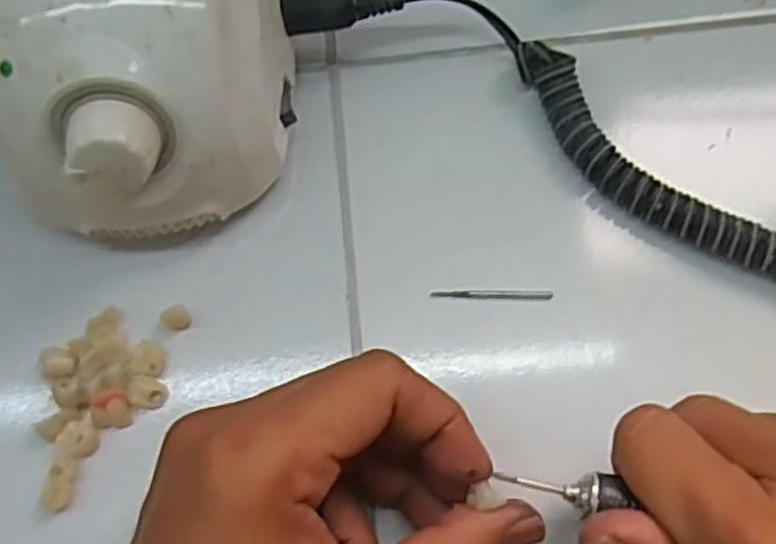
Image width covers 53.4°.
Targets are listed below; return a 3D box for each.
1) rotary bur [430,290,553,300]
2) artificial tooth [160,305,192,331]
[{"bbox_3d":[0.038,0.008,0.282,0.043,0.004,0.004,0,74,2],"label":"rotary bur"},{"bbox_3d":[-0.077,0.017,0.282,0.008,0.009,0.010,42,79,12],"label":"artificial tooth"}]

